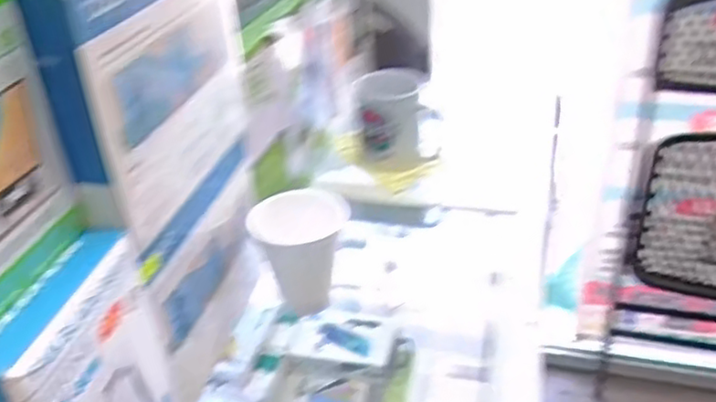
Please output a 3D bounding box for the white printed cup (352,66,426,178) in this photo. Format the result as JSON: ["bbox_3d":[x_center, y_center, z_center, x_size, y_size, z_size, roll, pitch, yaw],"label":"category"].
[{"bbox_3d":[0.036,-0.092,0.782,0.077,0.108,0.066,-5,32,-3],"label":"white printed cup"}]

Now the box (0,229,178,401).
[{"bbox_3d":[-0.149,0.110,0.378,0.034,0.157,0.118,0,32,6],"label":"box"}]

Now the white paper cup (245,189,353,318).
[{"bbox_3d":[-0.048,0.043,0.580,0.080,0.088,0.070,-13,33,-15],"label":"white paper cup"}]

